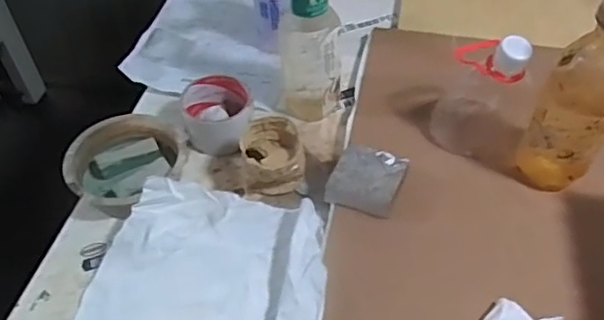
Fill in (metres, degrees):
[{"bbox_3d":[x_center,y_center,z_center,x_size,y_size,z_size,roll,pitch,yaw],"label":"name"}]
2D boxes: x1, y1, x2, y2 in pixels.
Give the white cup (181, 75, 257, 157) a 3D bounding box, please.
[{"bbox_3d":[-0.096,-0.056,0.682,0.077,0.052,0.081,-1,50,1],"label":"white cup"}]

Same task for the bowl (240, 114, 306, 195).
[{"bbox_3d":[-0.032,-0.001,0.633,0.066,0.057,0.068,-9,50,-6],"label":"bowl"}]

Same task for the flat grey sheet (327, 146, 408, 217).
[{"bbox_3d":[0.066,0.019,0.609,0.069,0.013,0.072,16,63,18],"label":"flat grey sheet"}]

